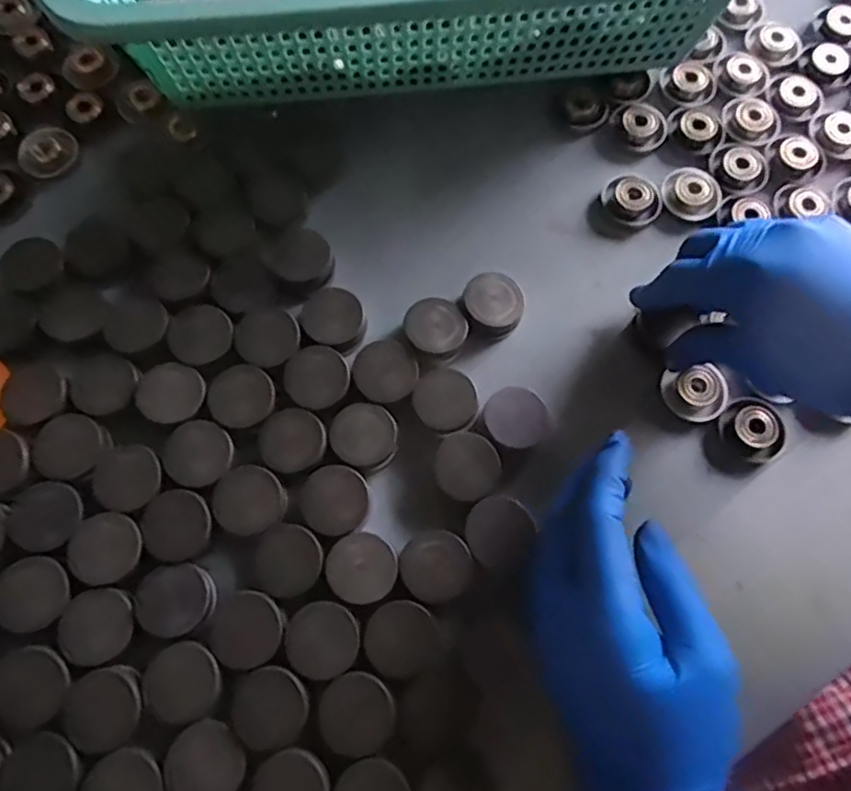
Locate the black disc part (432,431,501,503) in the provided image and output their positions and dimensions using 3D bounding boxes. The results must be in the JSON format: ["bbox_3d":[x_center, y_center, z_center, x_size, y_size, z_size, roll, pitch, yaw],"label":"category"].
[{"bbox_3d":[0.020,0.035,0.315,0.031,0.012,0.032,0,73,-1],"label":"black disc part"}]

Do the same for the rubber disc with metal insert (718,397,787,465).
[{"bbox_3d":[0.168,0.018,0.326,0.034,0.011,0.026,41,76,10],"label":"rubber disc with metal insert"}]

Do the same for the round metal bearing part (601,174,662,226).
[{"bbox_3d":[0.119,-0.113,0.366,0.031,0.009,0.032,0,73,-1],"label":"round metal bearing part"}]

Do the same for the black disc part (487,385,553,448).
[{"bbox_3d":[0.046,0.012,0.322,0.032,0.016,0.030,0,73,-1],"label":"black disc part"}]

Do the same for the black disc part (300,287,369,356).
[{"bbox_3d":[-0.047,-0.039,0.335,0.031,0.009,0.035,-38,78,-12],"label":"black disc part"}]

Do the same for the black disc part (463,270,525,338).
[{"bbox_3d":[0.036,-0.049,0.343,0.031,0.019,0.032,0,73,-1],"label":"black disc part"}]

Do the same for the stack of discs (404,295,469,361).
[{"bbox_3d":[0.006,-0.034,0.336,0.030,0.016,0.032,-34,77,-11],"label":"stack of discs"}]

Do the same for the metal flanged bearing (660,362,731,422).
[{"bbox_3d":[0.141,-0.001,0.332,0.030,0.009,0.029,0,73,-1],"label":"metal flanged bearing"}]

